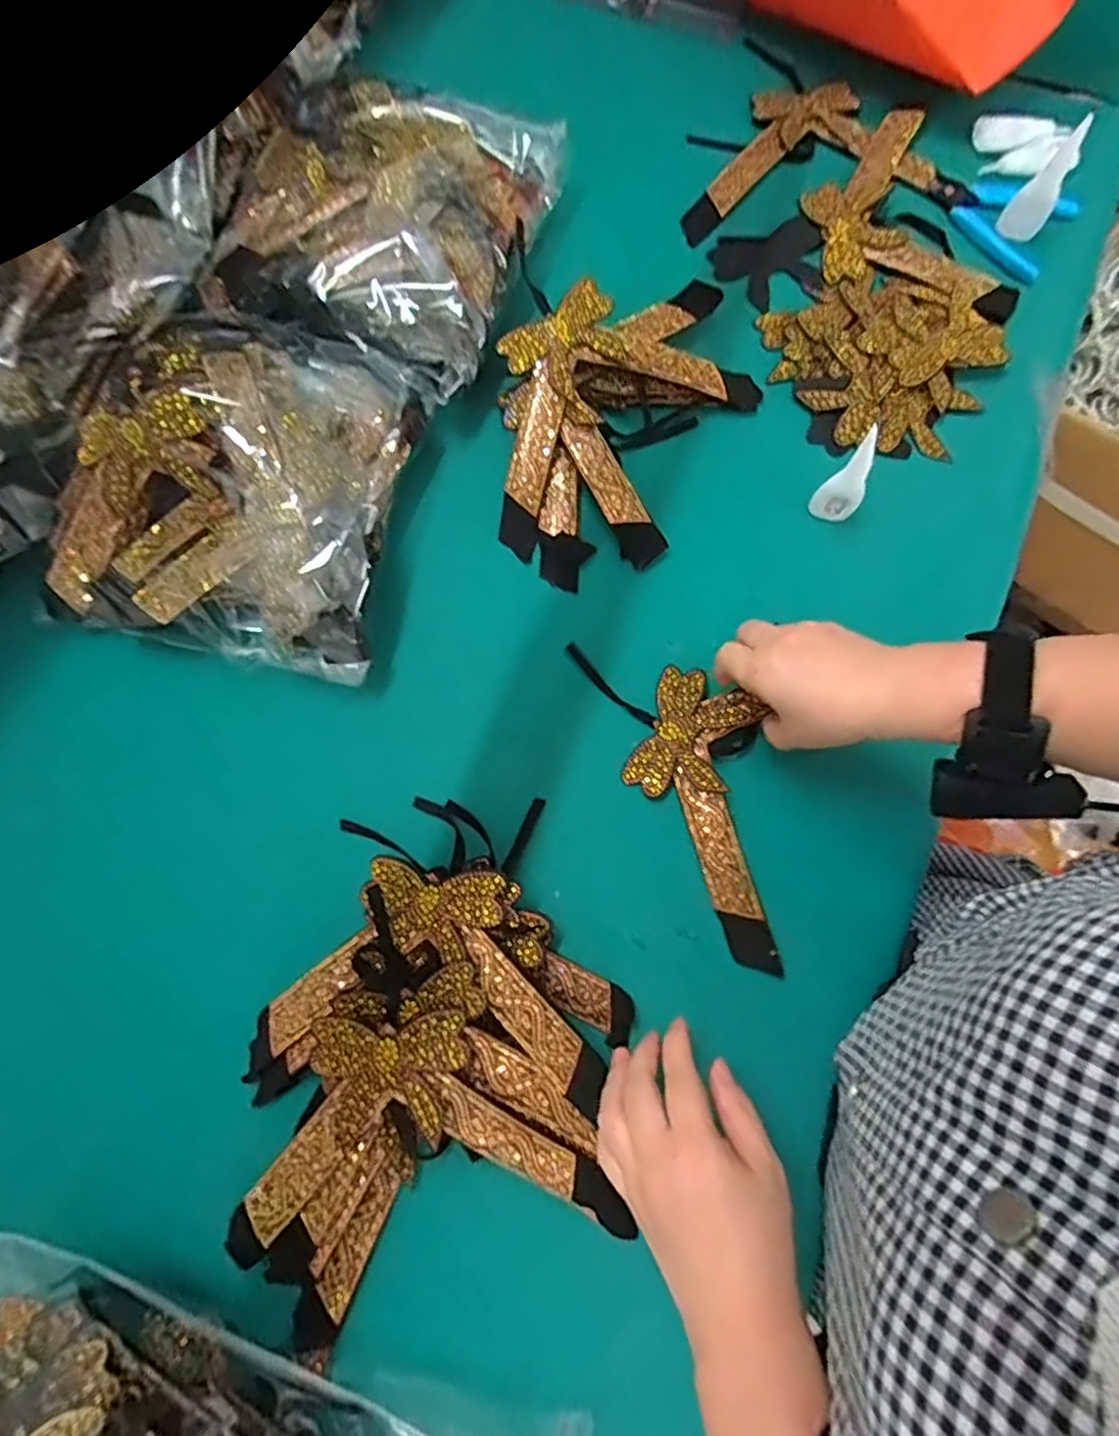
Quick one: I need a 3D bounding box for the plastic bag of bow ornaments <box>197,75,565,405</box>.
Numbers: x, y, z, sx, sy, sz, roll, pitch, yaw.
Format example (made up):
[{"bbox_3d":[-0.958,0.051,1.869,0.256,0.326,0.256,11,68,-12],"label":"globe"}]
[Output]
[{"bbox_3d":[-0.132,-0.391,0.531,0.223,0.074,0.234,24,79,6],"label":"plastic bag of bow ornaments"}]

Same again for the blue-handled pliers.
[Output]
[{"bbox_3d":[0.376,-0.433,0.574,0.120,0.014,0.084,42,81,9],"label":"blue-handled pliers"}]

